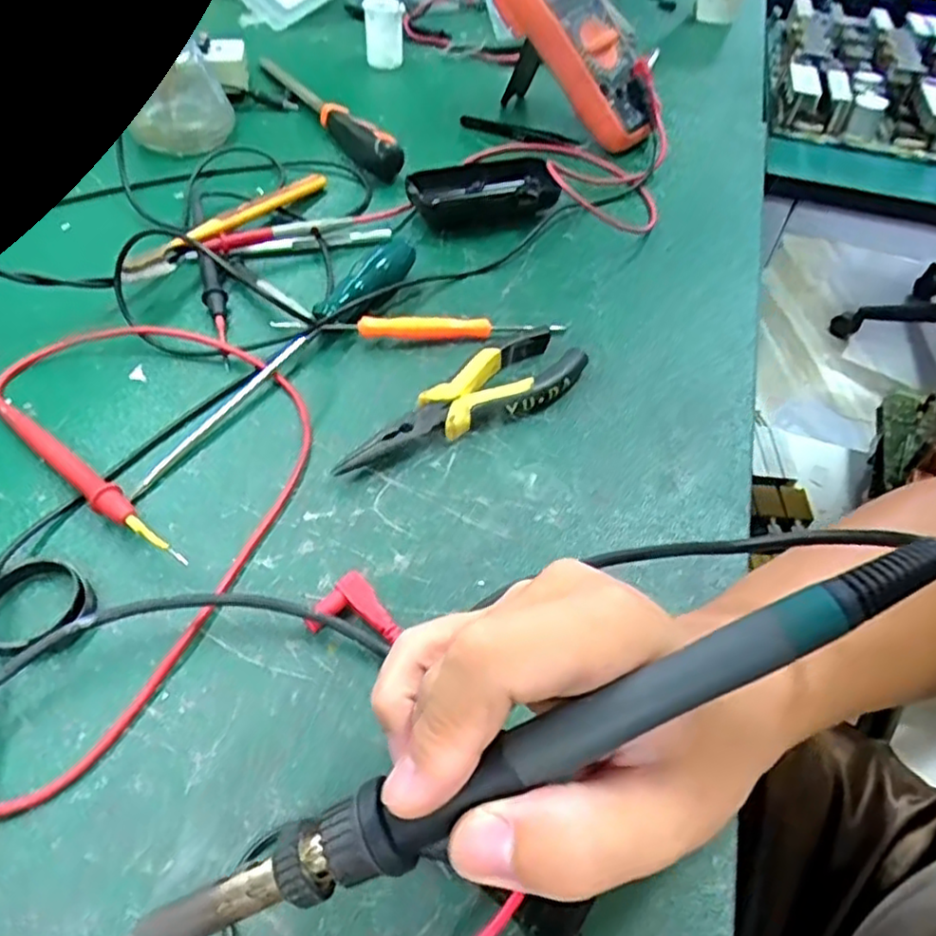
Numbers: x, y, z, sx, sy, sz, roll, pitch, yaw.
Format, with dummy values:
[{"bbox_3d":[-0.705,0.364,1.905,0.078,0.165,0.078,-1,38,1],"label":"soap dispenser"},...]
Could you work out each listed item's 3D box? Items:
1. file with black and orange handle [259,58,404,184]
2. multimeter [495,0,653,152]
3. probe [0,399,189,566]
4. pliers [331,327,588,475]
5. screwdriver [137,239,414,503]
[{"bbox_3d":[-0.123,-0.311,0.589,0.025,0.029,0.242,-23,55,-21],"label":"file with black and orange handle"},{"bbox_3d":[0.082,-0.339,0.593,0.166,0.115,0.065,51,57,-8],"label":"multimeter"},{"bbox_3d":[-0.184,0.006,0.329,0.154,0.015,0.012,33,56,22],"label":"probe"},{"bbox_3d":[0.004,-0.033,0.373,0.046,0.018,0.153,39,58,25],"label":"pliers"},{"bbox_3d":[-0.100,-0.067,0.385,0.021,0.027,0.219,29,54,19],"label":"screwdriver"}]

